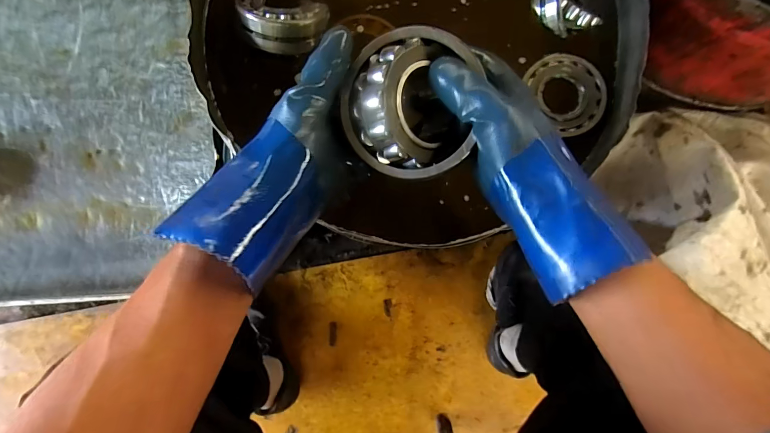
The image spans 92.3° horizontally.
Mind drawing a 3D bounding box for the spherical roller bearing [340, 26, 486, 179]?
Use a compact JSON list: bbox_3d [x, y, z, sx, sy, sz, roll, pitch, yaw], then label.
[{"bbox_3d":[0.017,-0.088,0.286,0.097,0.035,0.109,-2,86,-1],"label":"spherical roller bearing"}]

